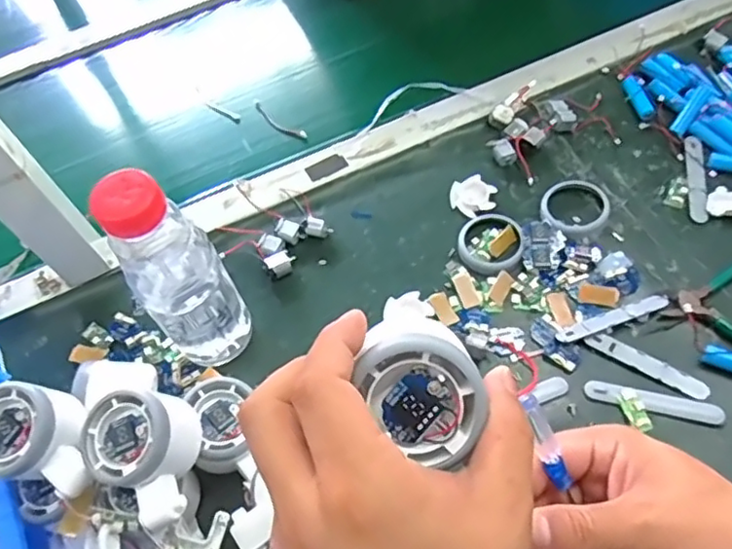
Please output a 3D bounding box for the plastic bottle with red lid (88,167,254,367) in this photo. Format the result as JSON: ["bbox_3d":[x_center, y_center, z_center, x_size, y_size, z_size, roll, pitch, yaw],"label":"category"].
[{"bbox_3d":[-0.134,0.001,0.447,0.064,0.193,0.053,-33,61,-12],"label":"plastic bottle with red lid"}]

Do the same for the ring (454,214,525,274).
[{"bbox_3d":[0.110,-0.030,0.550,0.057,0.012,0.062,-3,59,5],"label":"ring"}]

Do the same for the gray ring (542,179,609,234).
[{"bbox_3d":[0.188,-0.063,0.560,0.056,0.014,0.061,-2,61,3],"label":"gray ring"}]

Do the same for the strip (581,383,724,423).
[{"bbox_3d":[0.213,0.095,0.460,0.095,0.005,0.016,9,59,13],"label":"strip"}]

